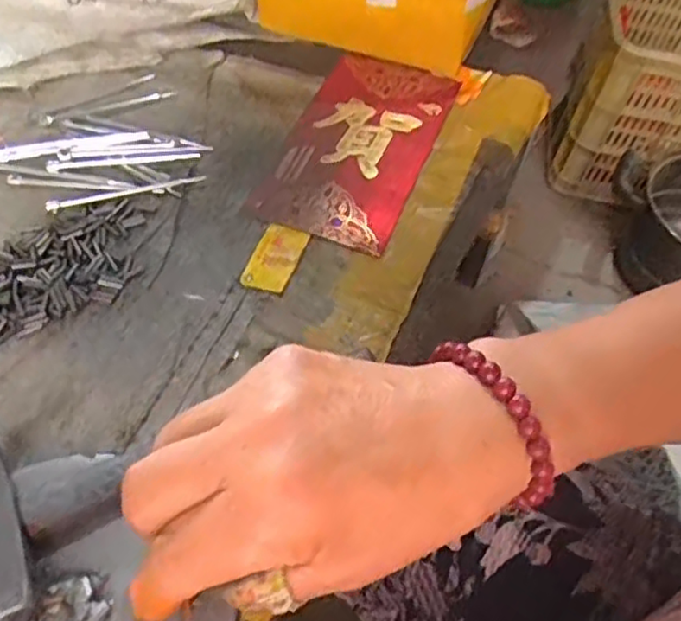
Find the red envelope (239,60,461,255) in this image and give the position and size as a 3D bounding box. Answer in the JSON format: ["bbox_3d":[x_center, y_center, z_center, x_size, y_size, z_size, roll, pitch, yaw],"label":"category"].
[{"bbox_3d":[0.012,-0.108,0.420,0.087,0.005,0.164,19,56,9],"label":"red envelope"}]

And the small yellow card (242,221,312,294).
[{"bbox_3d":[-0.036,-0.030,0.366,0.025,0.004,0.045,17,56,8],"label":"small yellow card"}]

